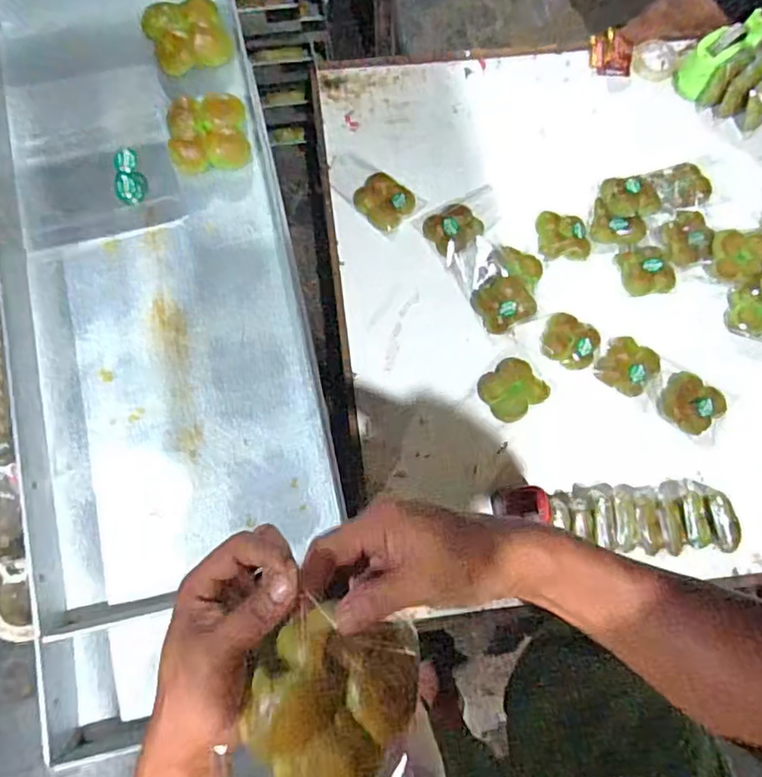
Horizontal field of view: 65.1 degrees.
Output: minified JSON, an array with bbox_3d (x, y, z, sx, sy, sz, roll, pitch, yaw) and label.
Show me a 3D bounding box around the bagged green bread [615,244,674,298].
[{"bbox_3d":[0.546,-0.245,1.218,0.101,0.045,0.095,-10,75,-2],"label":"bagged green bread"}]

